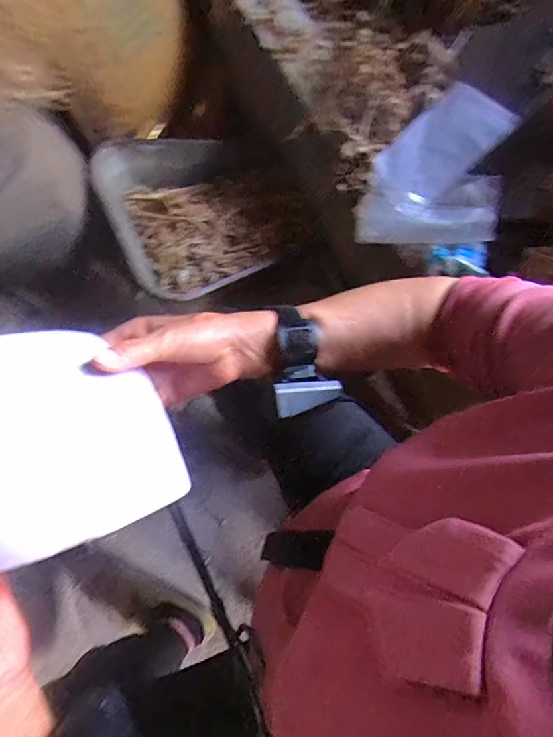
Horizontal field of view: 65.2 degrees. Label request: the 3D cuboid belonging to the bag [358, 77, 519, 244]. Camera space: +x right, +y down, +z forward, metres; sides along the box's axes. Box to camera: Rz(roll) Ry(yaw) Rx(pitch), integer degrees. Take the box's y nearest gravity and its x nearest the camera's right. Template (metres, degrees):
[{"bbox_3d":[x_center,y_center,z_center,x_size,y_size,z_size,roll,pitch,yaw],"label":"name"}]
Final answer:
[{"bbox_3d":[0.263,-0.330,0.729,0.204,0.112,0.257,13,74,4],"label":"bag"}]

